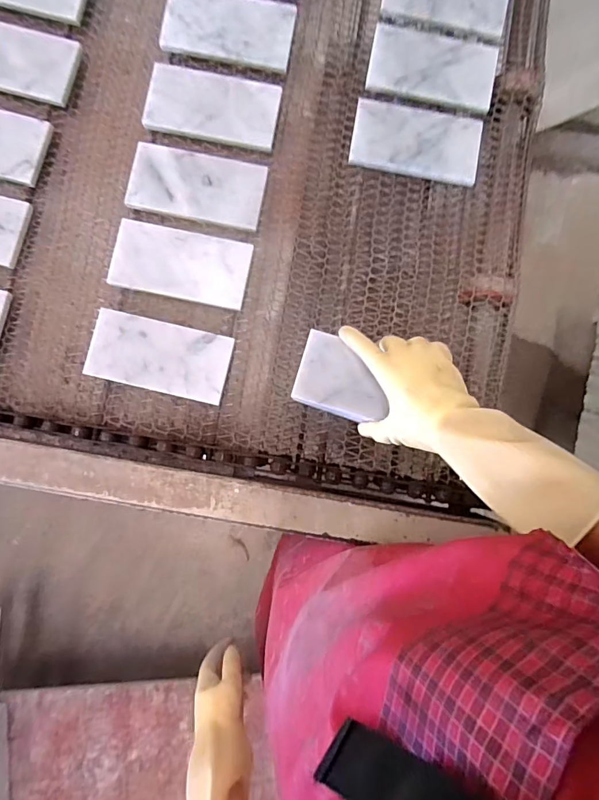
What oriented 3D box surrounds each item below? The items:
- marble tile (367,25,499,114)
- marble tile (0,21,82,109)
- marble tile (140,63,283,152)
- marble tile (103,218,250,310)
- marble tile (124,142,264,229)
[{"bbox_3d":[0.171,-0.422,0.562,0.156,0.016,0.087,12,85,1],"label":"marble tile"},{"bbox_3d":[-0.361,-0.420,0.541,0.166,0.014,0.081,15,85,1],"label":"marble tile"},{"bbox_3d":[-0.106,-0.358,0.535,0.158,0.009,0.084,10,85,1],"label":"marble tile"},{"bbox_3d":[-0.138,-0.158,0.512,0.155,0.007,0.080,10,85,1],"label":"marble tile"},{"bbox_3d":[-0.121,-0.254,0.527,0.157,0.011,0.085,13,85,1],"label":"marble tile"}]

